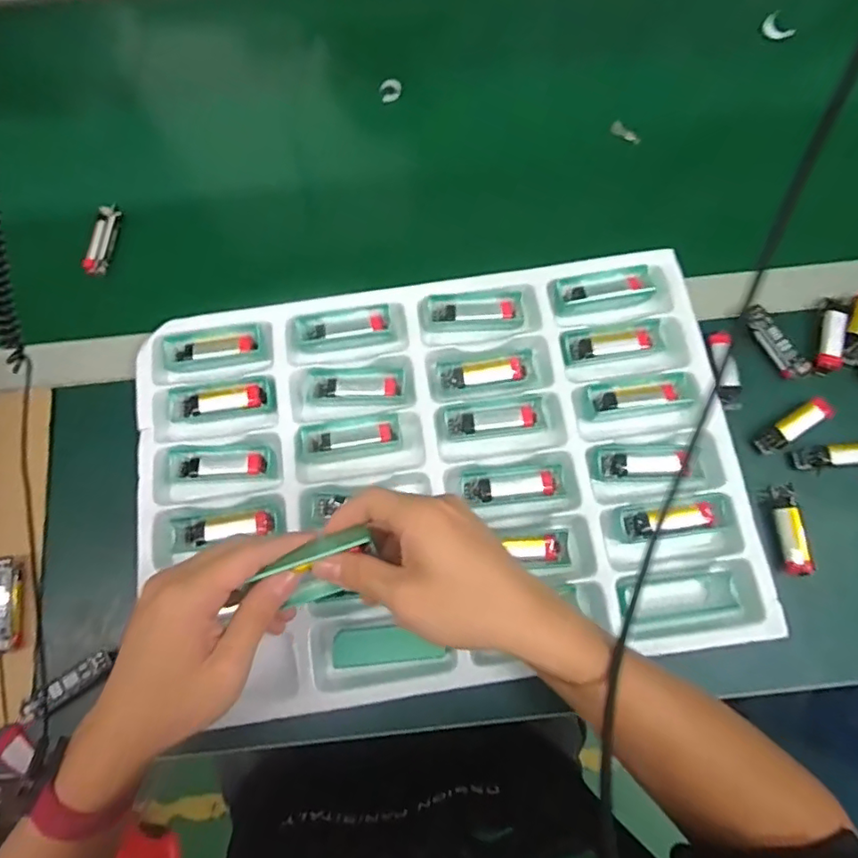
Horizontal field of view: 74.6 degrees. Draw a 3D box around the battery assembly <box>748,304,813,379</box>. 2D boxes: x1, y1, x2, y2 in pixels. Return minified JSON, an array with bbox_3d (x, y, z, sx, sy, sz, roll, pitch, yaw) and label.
[{"bbox_3d":[0.293,-0.074,0.476,0.017,0.019,0.069,-29,77,-6],"label":"battery assembly"}]

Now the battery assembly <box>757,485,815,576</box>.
[{"bbox_3d":[0.280,0.078,0.437,0.021,0.024,0.068,-5,76,0],"label":"battery assembly"}]

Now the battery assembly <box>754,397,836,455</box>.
[{"bbox_3d":[0.297,-0.003,0.456,0.065,0.020,0.017,-33,78,-6],"label":"battery assembly"}]

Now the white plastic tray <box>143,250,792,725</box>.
[{"bbox_3d":[0.013,0.029,0.448,0.457,0.025,0.314,-8,76,-1],"label":"white plastic tray"}]

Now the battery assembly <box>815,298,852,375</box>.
[{"bbox_3d":[0.342,-0.079,0.476,0.020,0.012,0.070,19,78,6],"label":"battery assembly"}]

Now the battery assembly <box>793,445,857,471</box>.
[{"bbox_3d":[0.329,0.021,0.443,0.069,0.020,0.020,-4,76,0],"label":"battery assembly"}]

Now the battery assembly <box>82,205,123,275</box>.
[{"bbox_3d":[-0.302,-0.175,0.521,0.019,0.020,0.064,9,77,4],"label":"battery assembly"}]

